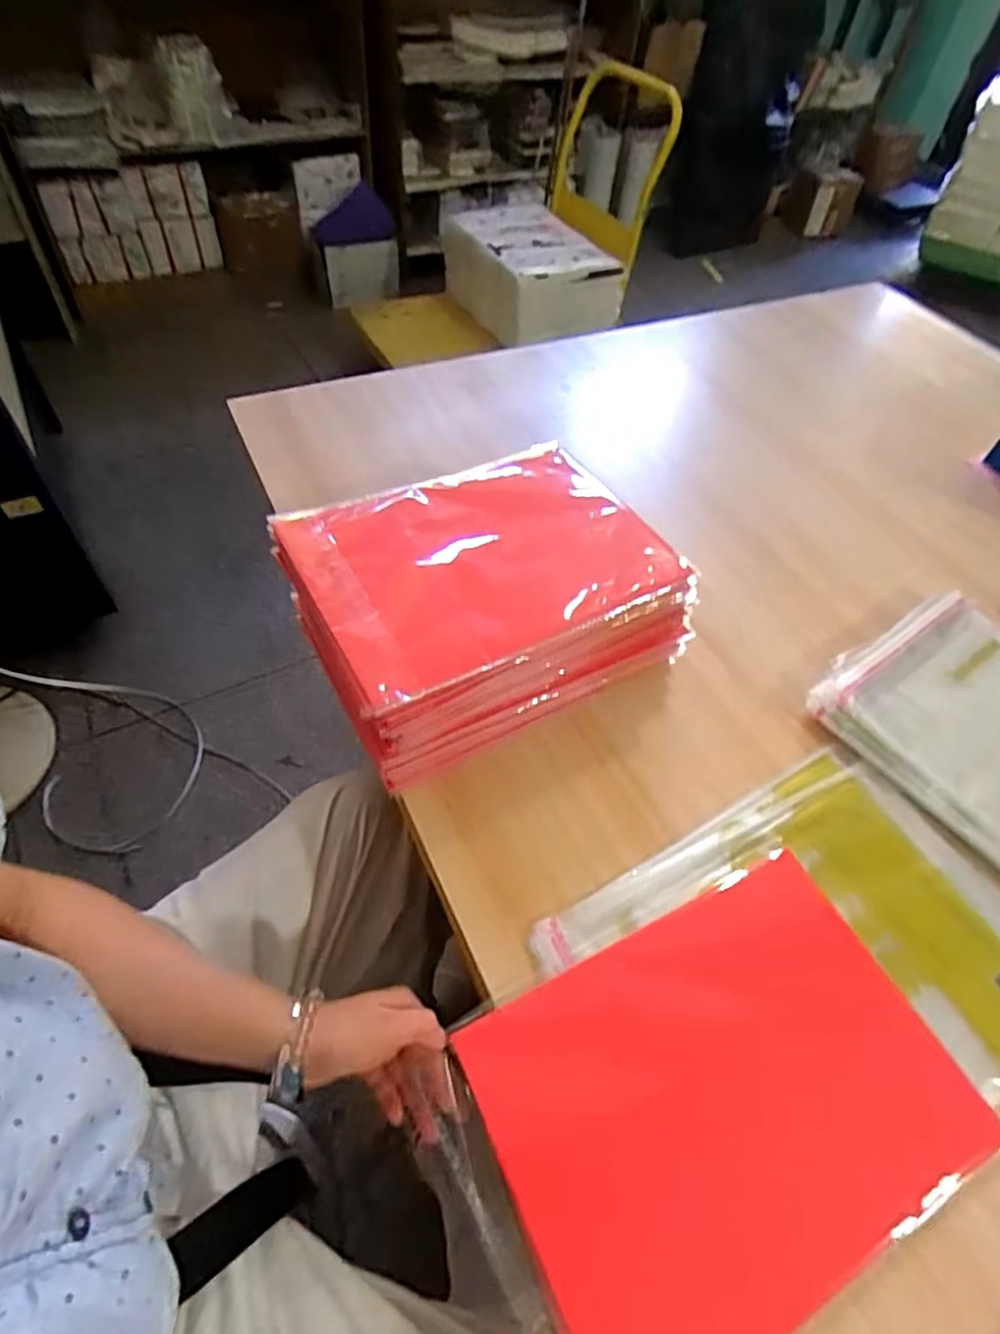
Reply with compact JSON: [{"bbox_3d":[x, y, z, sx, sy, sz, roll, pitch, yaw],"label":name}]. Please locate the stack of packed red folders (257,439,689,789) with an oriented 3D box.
[{"bbox_3d":[-0.015,-0.070,0.573,0.293,0.101,0.229,-22,59,-21],"label":"stack of packed red folders"}]

